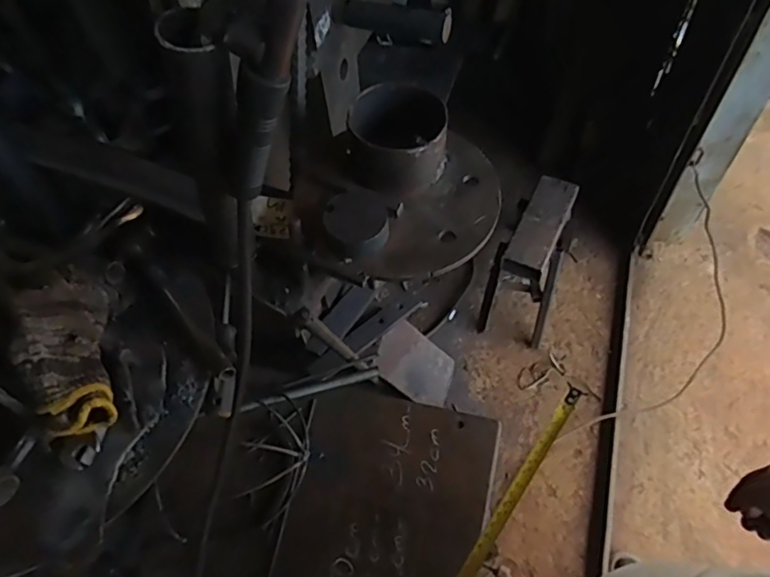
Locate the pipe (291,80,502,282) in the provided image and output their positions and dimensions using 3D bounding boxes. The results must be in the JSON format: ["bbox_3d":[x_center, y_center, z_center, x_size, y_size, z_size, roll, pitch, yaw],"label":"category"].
[{"bbox_3d":[0.009,-0.126,0.653,0.239,0.103,0.228,2,58,6],"label":"pipe"}]

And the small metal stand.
[{"bbox_3d":[0.375,-0.072,1.473,0.171,0.303,0.315,17,61,15],"label":"small metal stand"}]

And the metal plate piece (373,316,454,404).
[{"bbox_3d":[0.078,0.182,1.325,0.013,0.237,0.146,-12,46,53],"label":"metal plate piece"}]

